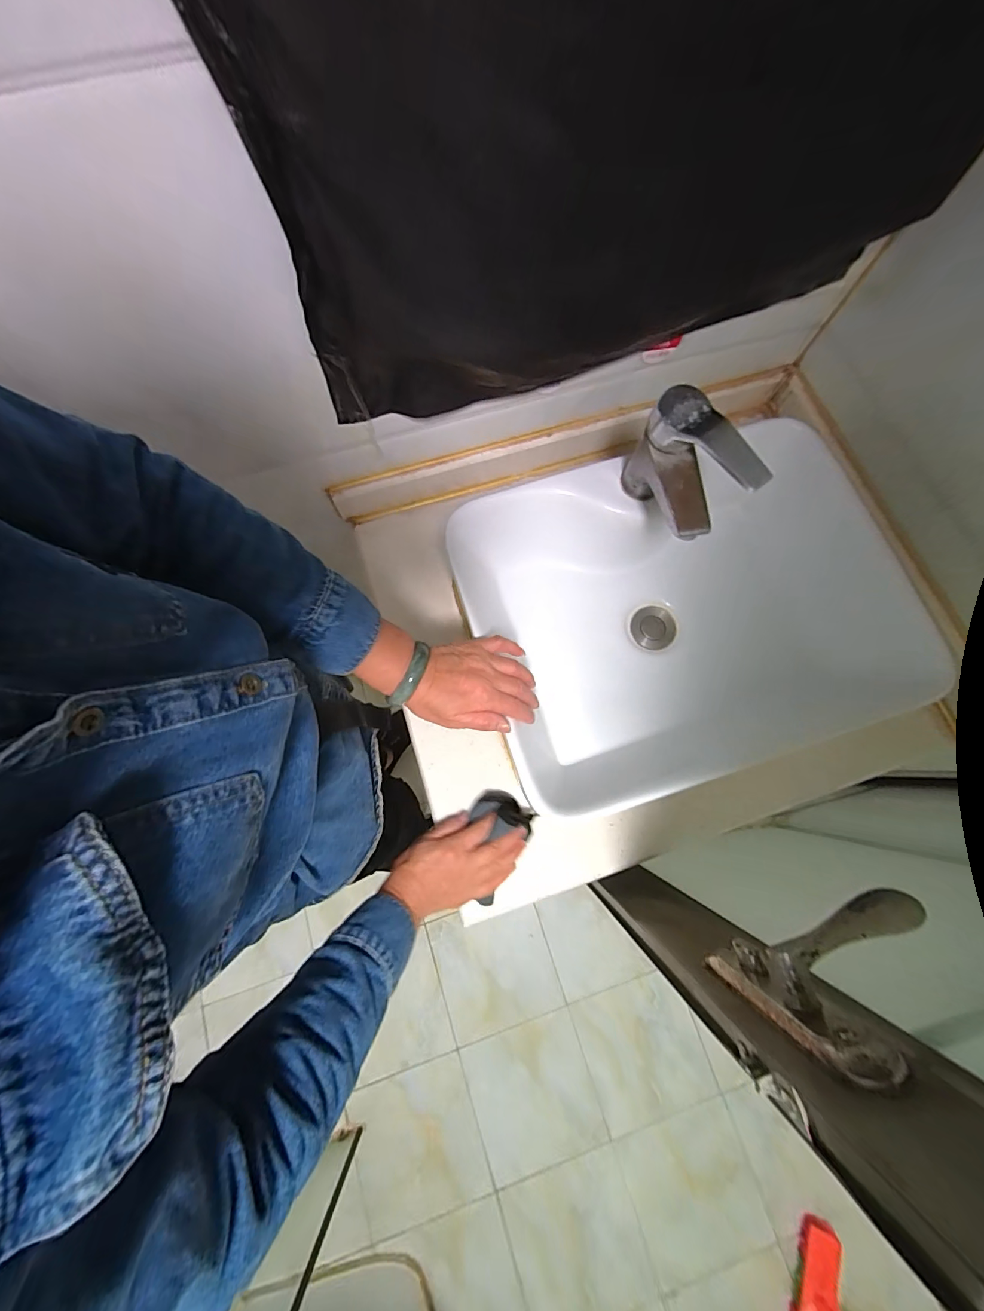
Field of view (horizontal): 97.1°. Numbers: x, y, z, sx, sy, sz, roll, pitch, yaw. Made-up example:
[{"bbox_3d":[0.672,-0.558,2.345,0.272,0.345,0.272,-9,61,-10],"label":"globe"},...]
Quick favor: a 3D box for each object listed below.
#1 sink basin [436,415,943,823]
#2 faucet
[{"bbox_3d":[0.235,-0.058,0.558,0.472,0.162,0.370,-17,76,-4],"label":"sink basin"},{"bbox_3d":[0.187,-0.177,0.437,0.077,0.115,0.126,-29,77,-7],"label":"faucet"}]

